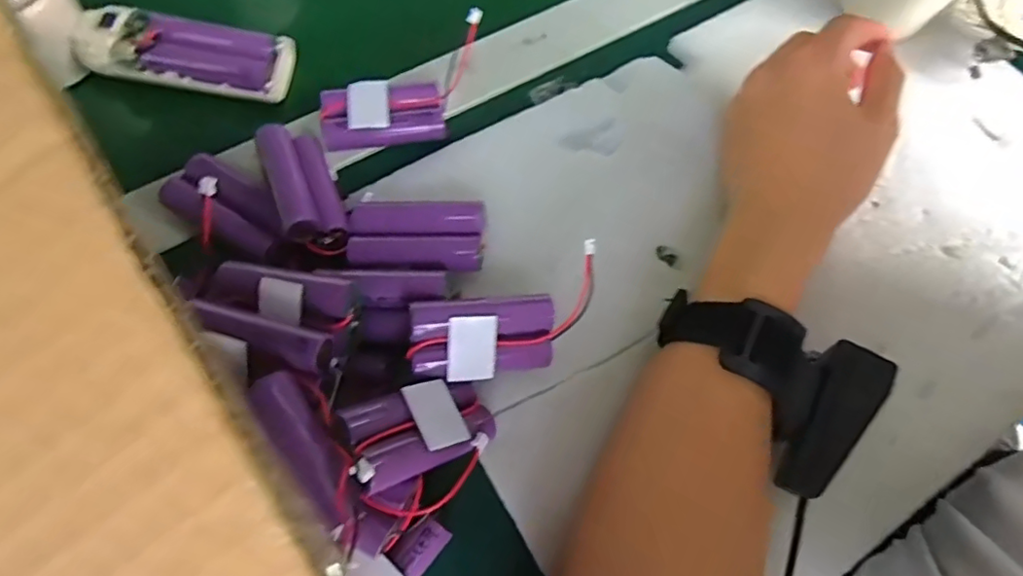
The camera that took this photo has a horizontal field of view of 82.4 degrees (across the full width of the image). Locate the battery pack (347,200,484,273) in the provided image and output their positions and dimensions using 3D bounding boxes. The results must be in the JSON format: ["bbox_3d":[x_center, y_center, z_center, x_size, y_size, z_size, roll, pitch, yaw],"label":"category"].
[{"bbox_3d":[-0.048,-0.025,0.295,0.066,0.018,0.034,3,70,-2],"label":"battery pack"}]

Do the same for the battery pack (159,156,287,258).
[{"bbox_3d":[-0.144,-0.042,0.303,0.064,0.016,0.035,27,72,7],"label":"battery pack"}]

